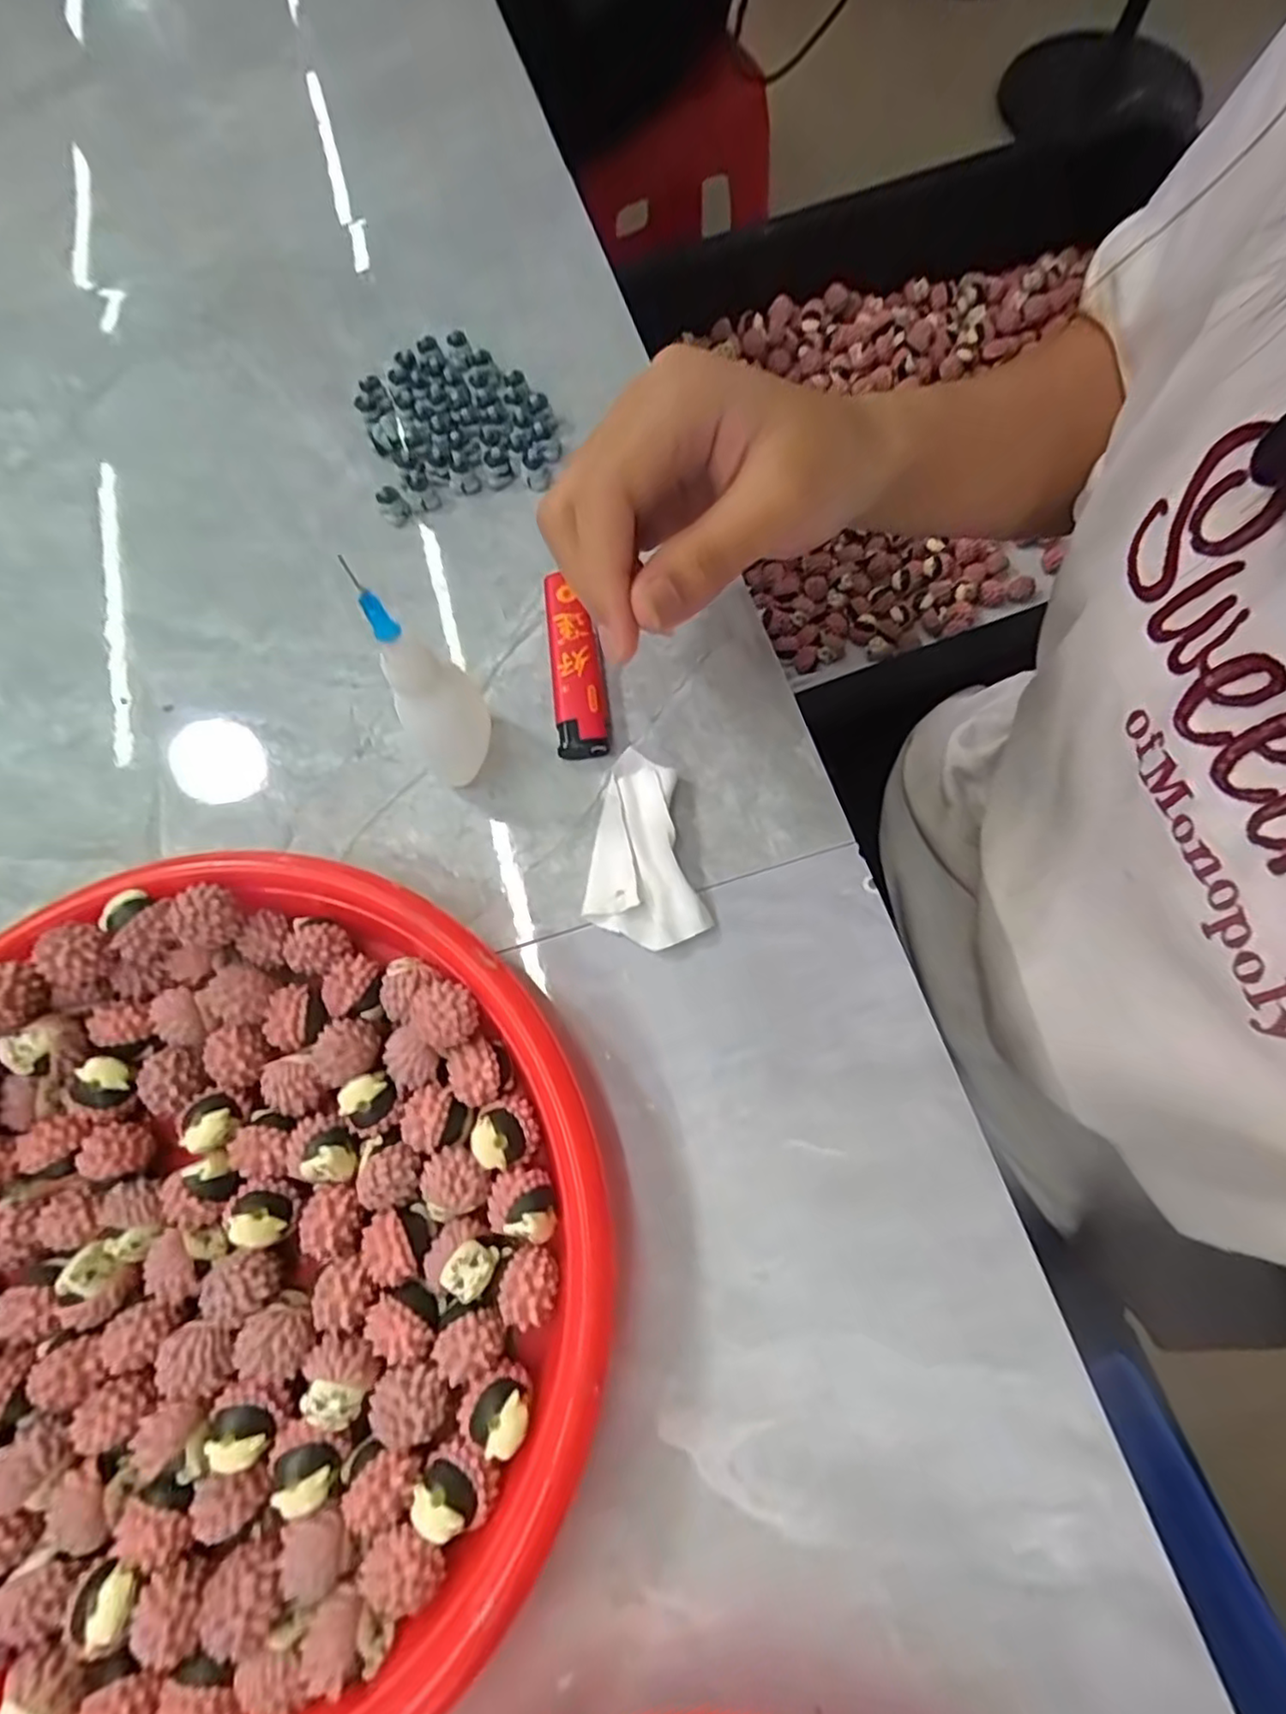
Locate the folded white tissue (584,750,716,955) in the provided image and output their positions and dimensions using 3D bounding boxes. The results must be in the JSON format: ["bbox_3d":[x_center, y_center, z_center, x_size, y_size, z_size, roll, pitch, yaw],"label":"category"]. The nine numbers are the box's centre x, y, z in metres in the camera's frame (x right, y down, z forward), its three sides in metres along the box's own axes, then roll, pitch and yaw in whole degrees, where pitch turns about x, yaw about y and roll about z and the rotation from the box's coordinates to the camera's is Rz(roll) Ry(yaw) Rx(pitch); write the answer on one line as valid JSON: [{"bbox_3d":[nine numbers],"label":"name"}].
[{"bbox_3d":[0.001,-0.004,0.238,0.040,0.011,0.070,-1,72,2],"label":"folded white tissue"}]

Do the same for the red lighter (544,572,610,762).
[{"bbox_3d":[-0.026,-0.074,0.260,0.019,0.012,0.077,-7,72,0],"label":"red lighter"}]

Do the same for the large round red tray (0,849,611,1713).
[{"bbox_3d":[-0.126,0.117,0.192,0.226,0.033,0.225,-24,73,-6],"label":"large round red tray"}]

